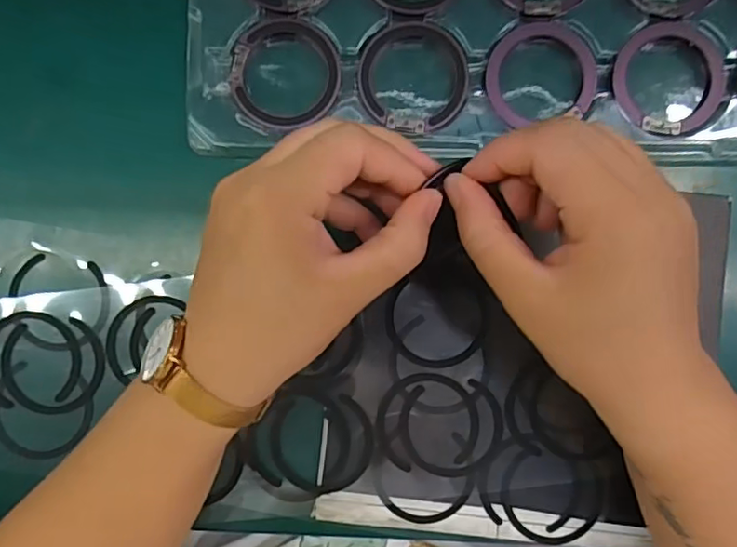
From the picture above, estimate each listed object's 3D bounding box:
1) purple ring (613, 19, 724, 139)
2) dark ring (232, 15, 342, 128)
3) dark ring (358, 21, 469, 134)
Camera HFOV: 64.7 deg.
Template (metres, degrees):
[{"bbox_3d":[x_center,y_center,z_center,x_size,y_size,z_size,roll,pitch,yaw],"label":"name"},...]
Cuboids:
[{"bbox_3d":[0.158,-0.102,0.306,0.057,0.004,0.058,0,91,0],"label":"purple ring"},{"bbox_3d":[-0.043,-0.105,0.304,0.056,0.004,0.057,0,91,0],"label":"dark ring"},{"bbox_3d":[0.024,-0.103,0.304,0.056,0.004,0.058,0,91,0],"label":"dark ring"}]

